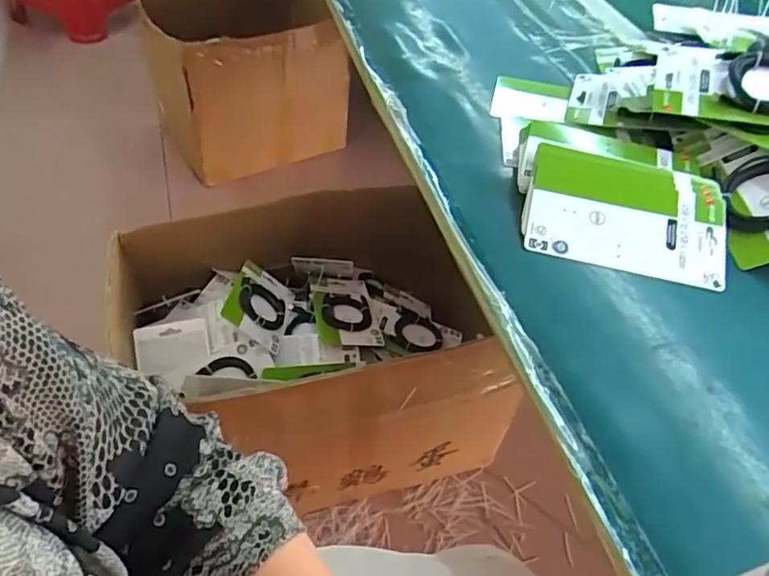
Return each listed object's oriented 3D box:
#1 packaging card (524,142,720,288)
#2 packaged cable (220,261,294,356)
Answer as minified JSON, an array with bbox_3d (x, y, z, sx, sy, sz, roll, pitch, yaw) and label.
[{"bbox_3d":[0.236,-0.077,0.573,0.188,0.033,0.142,12,47,4],"label":"packaging card"},{"bbox_3d":[-0.193,0.023,0.904,0.100,0.026,0.175,39,24,-20],"label":"packaged cable"}]

